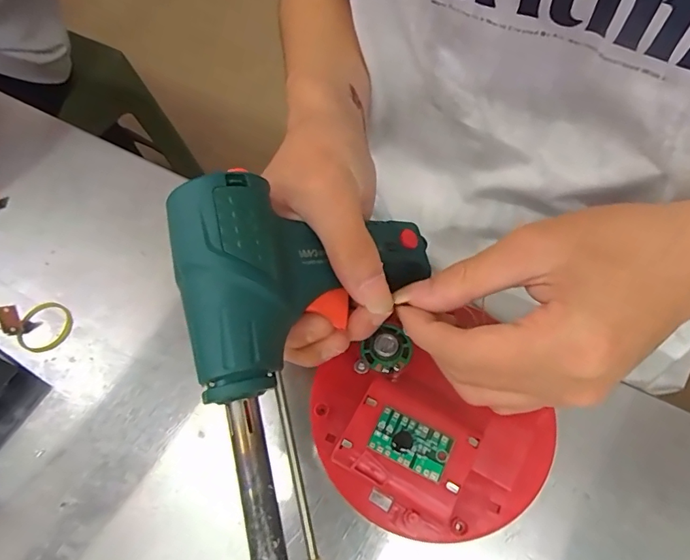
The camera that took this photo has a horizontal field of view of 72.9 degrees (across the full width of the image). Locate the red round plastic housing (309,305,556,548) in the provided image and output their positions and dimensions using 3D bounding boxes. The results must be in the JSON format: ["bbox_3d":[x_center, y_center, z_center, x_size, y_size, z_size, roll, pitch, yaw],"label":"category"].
[{"bbox_3d":[0.044,0.073,0.240,0.107,0.026,0.108,0,56,0],"label":"red round plastic housing"}]

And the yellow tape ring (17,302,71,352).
[{"bbox_3d":[-0.181,0.029,0.283,0.030,0.009,0.031,-1,61,2],"label":"yellow tape ring"}]

